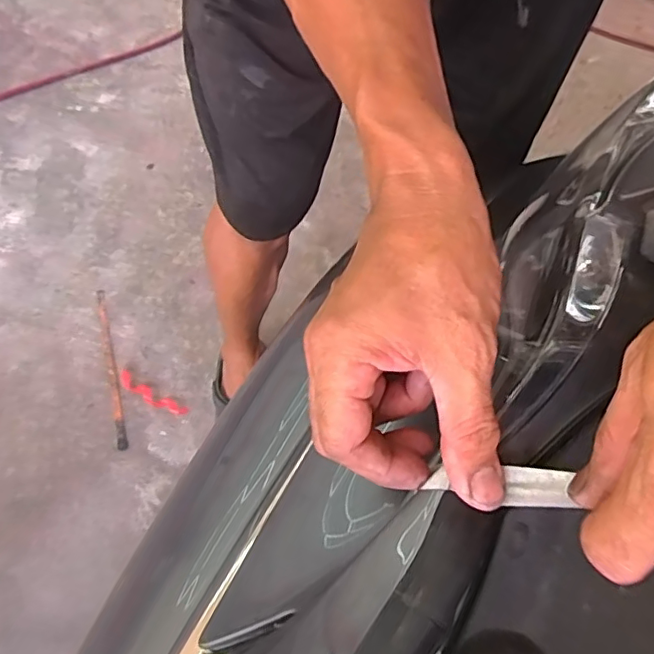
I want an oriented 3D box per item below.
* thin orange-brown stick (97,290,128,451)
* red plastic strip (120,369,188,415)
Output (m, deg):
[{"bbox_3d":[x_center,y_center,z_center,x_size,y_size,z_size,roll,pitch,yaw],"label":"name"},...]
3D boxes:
[{"bbox_3d":[-0.378,0.066,0.977,0.018,0.009,0.305,-11,63,-13],"label":"thin orange-brown stick"},{"bbox_3d":[-0.303,0.117,0.962,0.137,0.004,0.028,31,62,10],"label":"red plastic strip"}]

